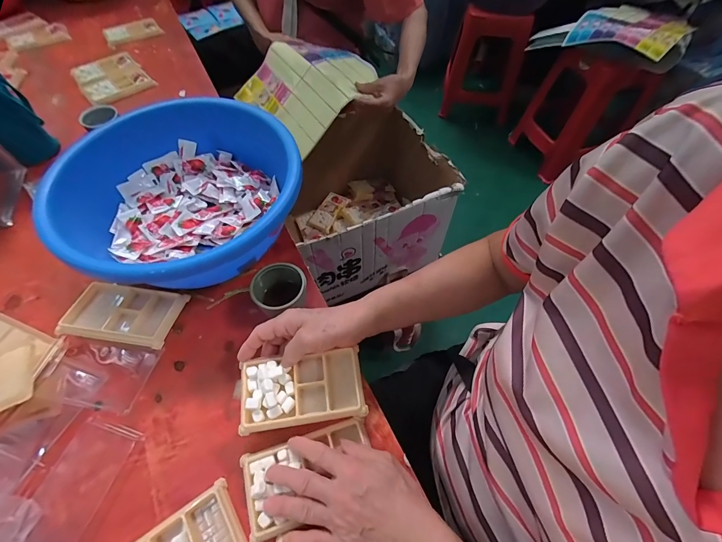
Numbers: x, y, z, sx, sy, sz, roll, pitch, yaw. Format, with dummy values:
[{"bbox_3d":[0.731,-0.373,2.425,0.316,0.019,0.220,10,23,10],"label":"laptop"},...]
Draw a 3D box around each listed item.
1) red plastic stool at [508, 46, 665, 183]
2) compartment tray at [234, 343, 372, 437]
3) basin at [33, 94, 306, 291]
[{"bbox_3d":[0.930,-0.685,1.392,0.298,0.448,0.300,-20,61,-12],"label":"red plastic stool"},{"bbox_3d":[-0.066,0.130,0.369,0.134,0.021,0.071,-5,58,-6],"label":"compartment tray"},{"bbox_3d":[-0.250,-0.100,0.473,0.301,0.125,0.294,0,58,-1],"label":"basin"}]

